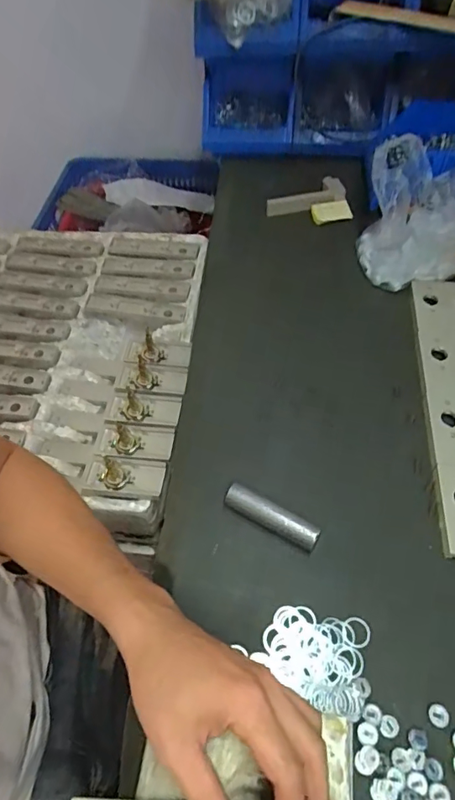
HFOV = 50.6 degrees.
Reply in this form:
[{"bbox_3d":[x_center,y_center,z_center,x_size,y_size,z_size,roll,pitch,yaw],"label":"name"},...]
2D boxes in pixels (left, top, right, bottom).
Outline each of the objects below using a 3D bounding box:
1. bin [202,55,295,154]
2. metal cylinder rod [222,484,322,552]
[{"bbox_3d":[0.040,-0.522,0.822,0.150,0.133,0.162,3,55,6],"label":"bin"},{"bbox_3d":[0.041,0.111,0.455,0.093,0.023,0.019,26,58,17],"label":"metal cylinder rod"}]

